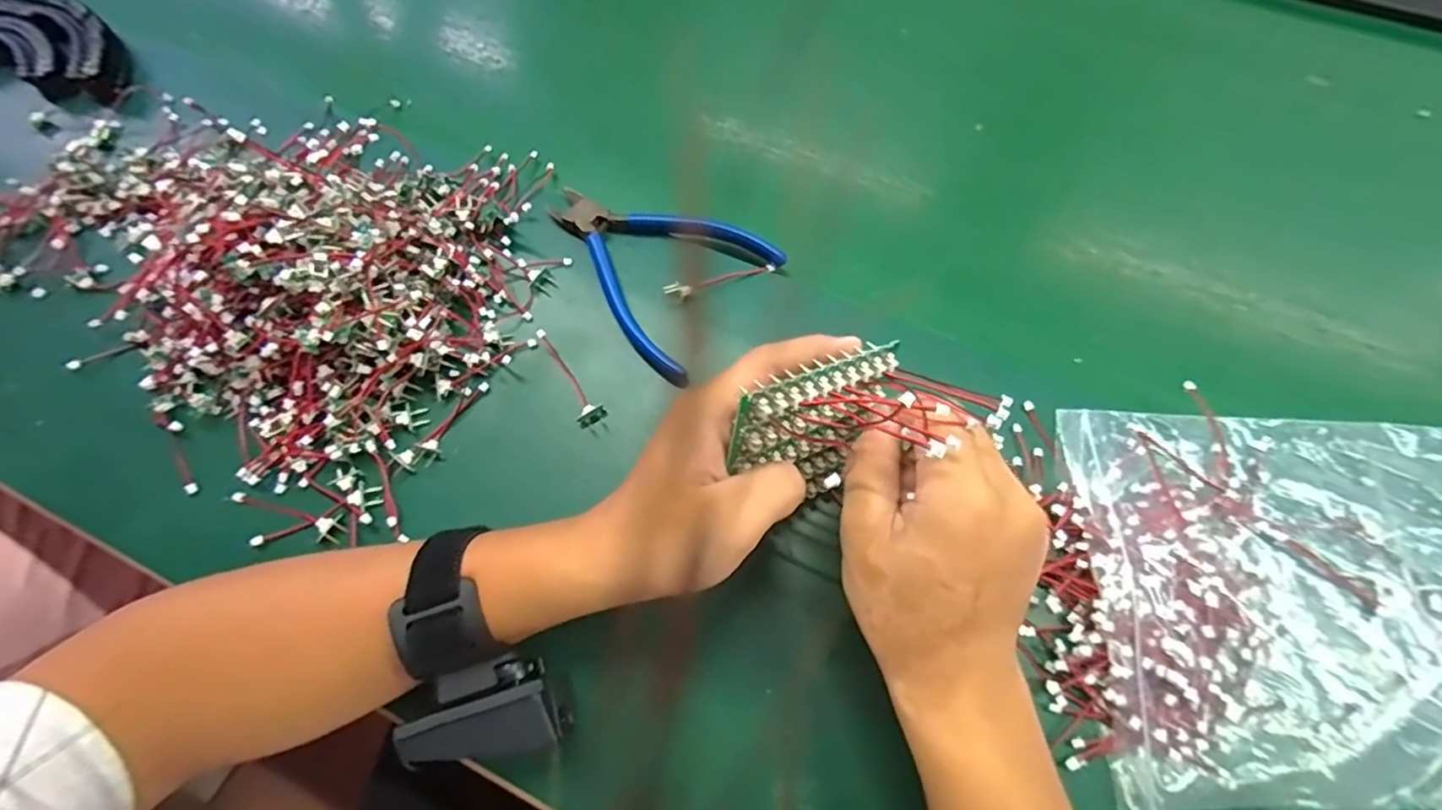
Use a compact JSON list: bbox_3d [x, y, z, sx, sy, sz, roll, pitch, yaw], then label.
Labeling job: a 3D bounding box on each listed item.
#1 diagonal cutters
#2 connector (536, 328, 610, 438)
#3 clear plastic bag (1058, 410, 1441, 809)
[{"bbox_3d":[-0.045,-0.082,0.375,0.131,0.014,0.104,29,70,13],"label":"diagonal cutters"},{"bbox_3d":[-0.085,-0.012,0.351,0.015,0.012,0.068,-36,70,-14],"label":"connector"},{"bbox_3d":[0.291,0.085,0.289,0.237,0.024,0.165,-1,66,1],"label":"clear plastic bag"}]

